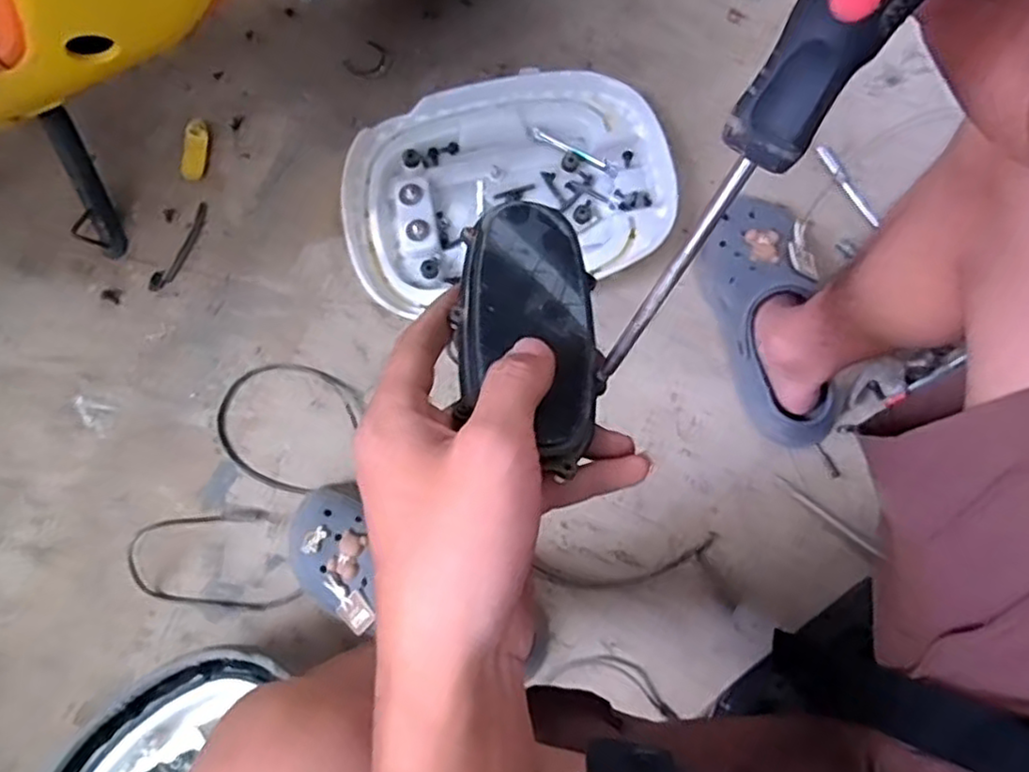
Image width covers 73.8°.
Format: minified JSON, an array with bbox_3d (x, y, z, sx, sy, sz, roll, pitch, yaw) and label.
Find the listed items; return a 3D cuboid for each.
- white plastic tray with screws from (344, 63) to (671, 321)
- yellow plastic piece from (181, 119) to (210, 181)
[{"bbox_3d":[-0.011,-0.223,0.778,0.364,0.043,0.263,-10,76,-1],"label":"white plastic tray with screws"},{"bbox_3d":[-0.380,-0.283,0.814,0.027,0.014,0.072,6,77,3],"label":"yellow plastic piece"}]

